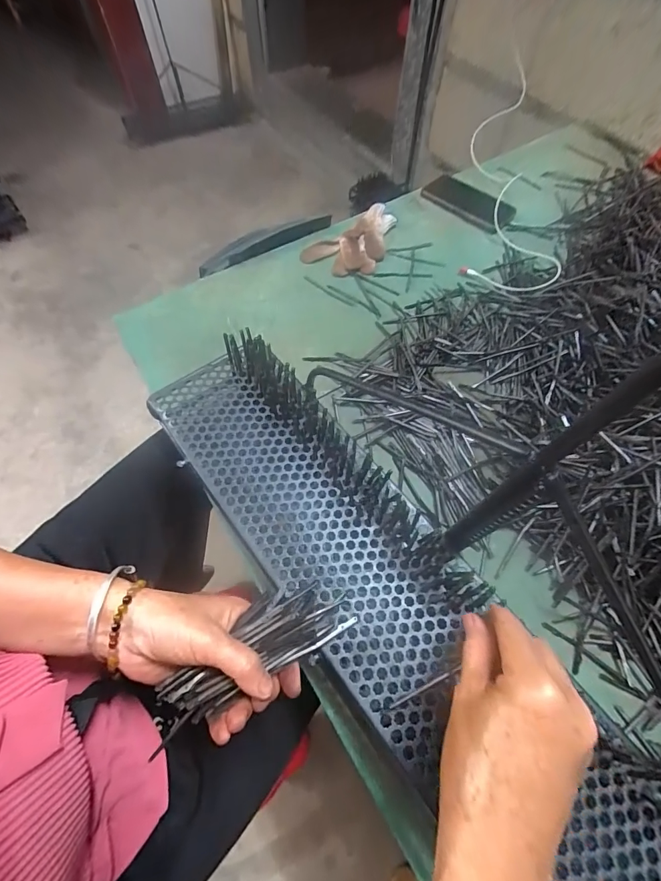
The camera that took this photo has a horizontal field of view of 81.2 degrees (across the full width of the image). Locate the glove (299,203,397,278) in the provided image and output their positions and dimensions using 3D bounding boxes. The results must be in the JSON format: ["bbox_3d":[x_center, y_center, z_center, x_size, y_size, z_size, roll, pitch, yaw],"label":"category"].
[{"bbox_3d":[0.039,-0.337,0.644,0.114,0.026,0.168,24,66,12],"label":"glove"}]

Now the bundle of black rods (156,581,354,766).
[{"bbox_3d":[-0.057,0.155,0.285,0.150,0.019,0.050,-27,66,-21],"label":"bundle of black rods"}]

